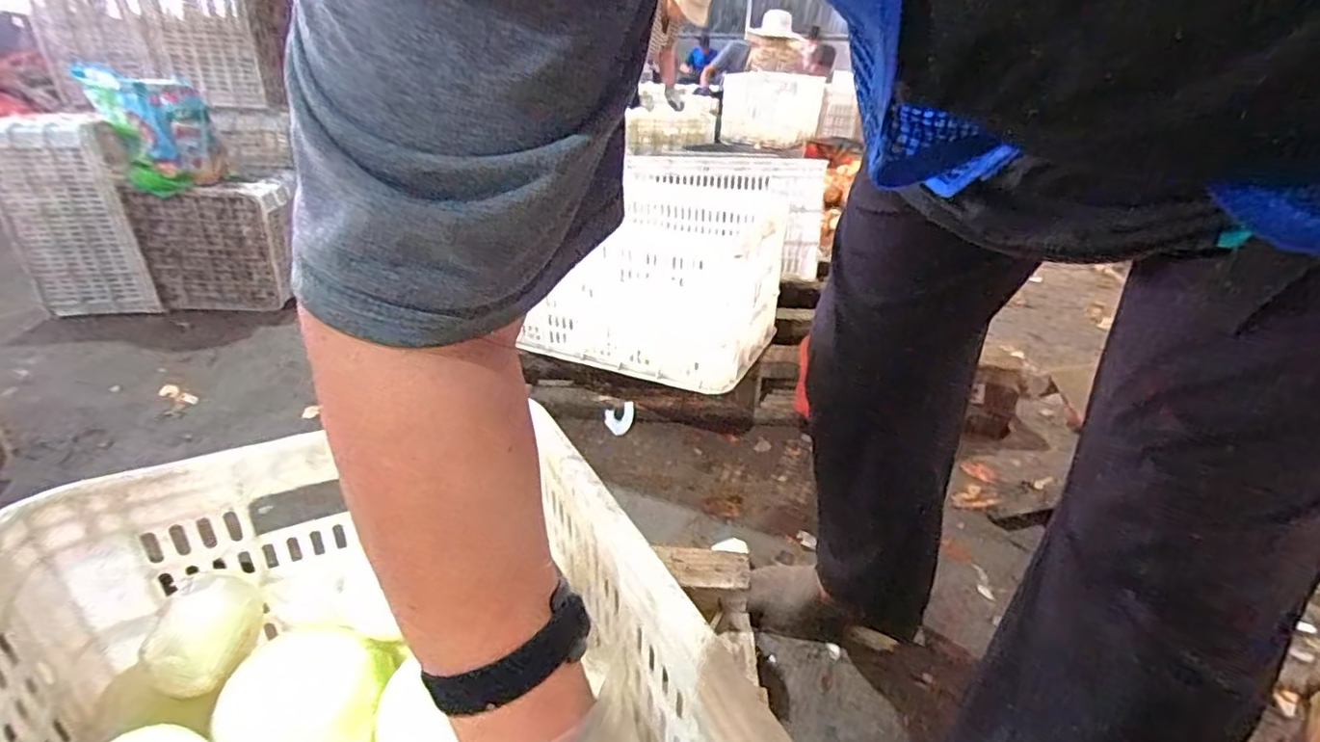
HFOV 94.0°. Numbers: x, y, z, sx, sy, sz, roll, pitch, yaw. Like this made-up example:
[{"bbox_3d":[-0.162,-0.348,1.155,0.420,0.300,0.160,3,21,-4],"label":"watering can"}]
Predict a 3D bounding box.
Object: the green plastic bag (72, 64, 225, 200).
[{"bbox_3d":[-1.195,-0.564,1.463,0.240,0.253,0.216,-18,33,-33],"label":"green plastic bag"}]

